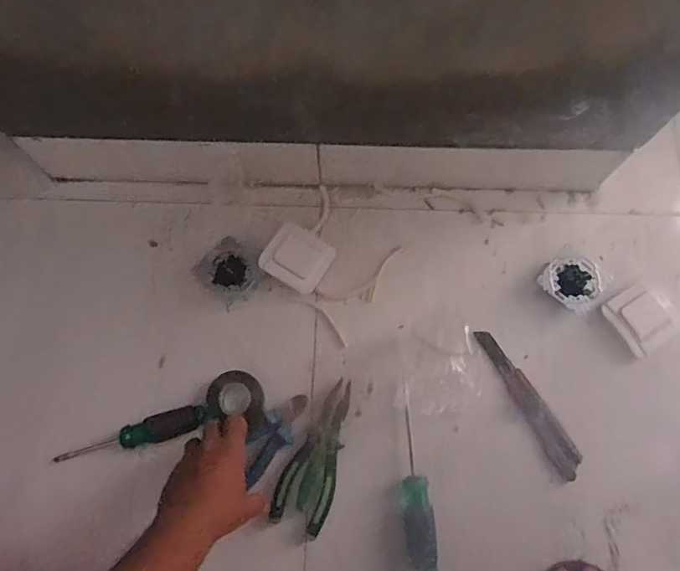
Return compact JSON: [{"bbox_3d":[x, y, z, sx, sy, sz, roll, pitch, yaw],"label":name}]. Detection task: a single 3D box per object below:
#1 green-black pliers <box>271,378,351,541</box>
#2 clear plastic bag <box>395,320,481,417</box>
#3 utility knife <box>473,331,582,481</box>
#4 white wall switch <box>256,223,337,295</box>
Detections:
[{"bbox_3d":[-0.023,0.197,0.593,0.062,0.029,0.175,20,75,6],"label":"green-black pliers"},{"bbox_3d":[0.120,0.099,0.626,0.099,0.013,0.110,0,74,0],"label":"clear plastic bag"},{"bbox_3d":[0.230,0.140,0.620,0.033,0.009,0.195,-27,76,-8],"label":"utility knife"},{"bbox_3d":[-0.055,-0.034,0.668,0.079,0.031,0.077,31,76,8],"label":"white wall switch"}]

